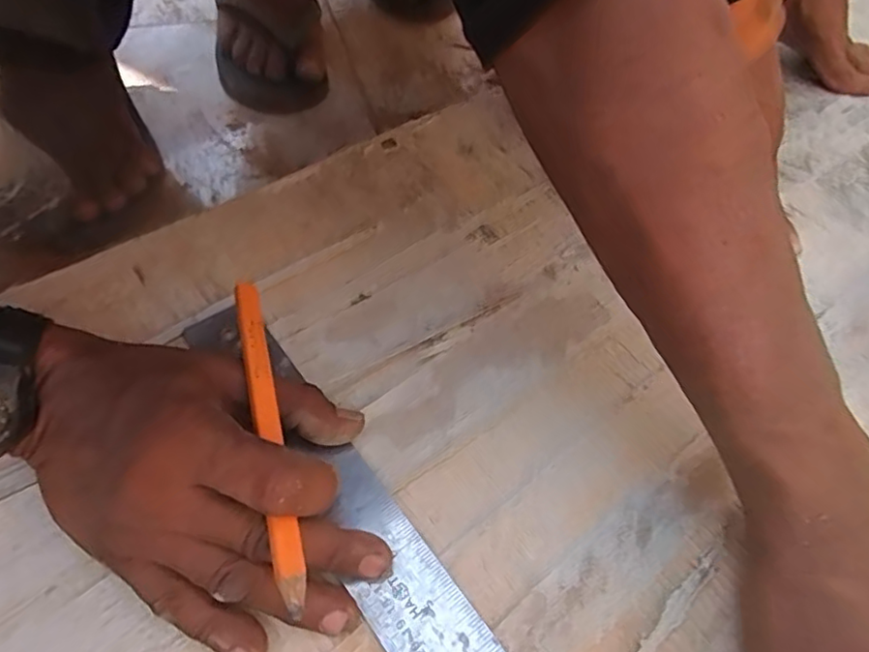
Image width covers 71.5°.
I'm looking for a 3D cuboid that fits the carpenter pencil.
[{"bbox_3d":[-0.072,0.039,0.257,0.011,0.005,0.153,-12,53,-12],"label":"carpenter pencil"}]

